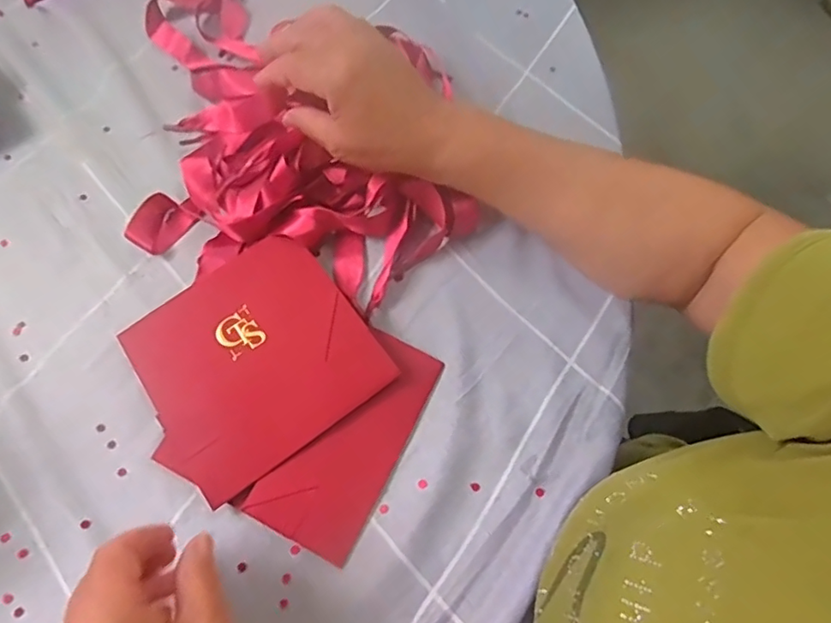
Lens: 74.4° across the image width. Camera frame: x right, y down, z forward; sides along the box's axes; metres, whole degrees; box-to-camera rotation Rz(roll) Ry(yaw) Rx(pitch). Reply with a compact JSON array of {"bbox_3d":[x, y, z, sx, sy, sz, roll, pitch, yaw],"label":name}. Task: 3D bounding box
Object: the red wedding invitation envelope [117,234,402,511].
[{"bbox_3d":[-0.109,0.029,0.360,0.143,0.010,0.140,-37,71,-7],"label":"red wedding invitation envelope"}]

